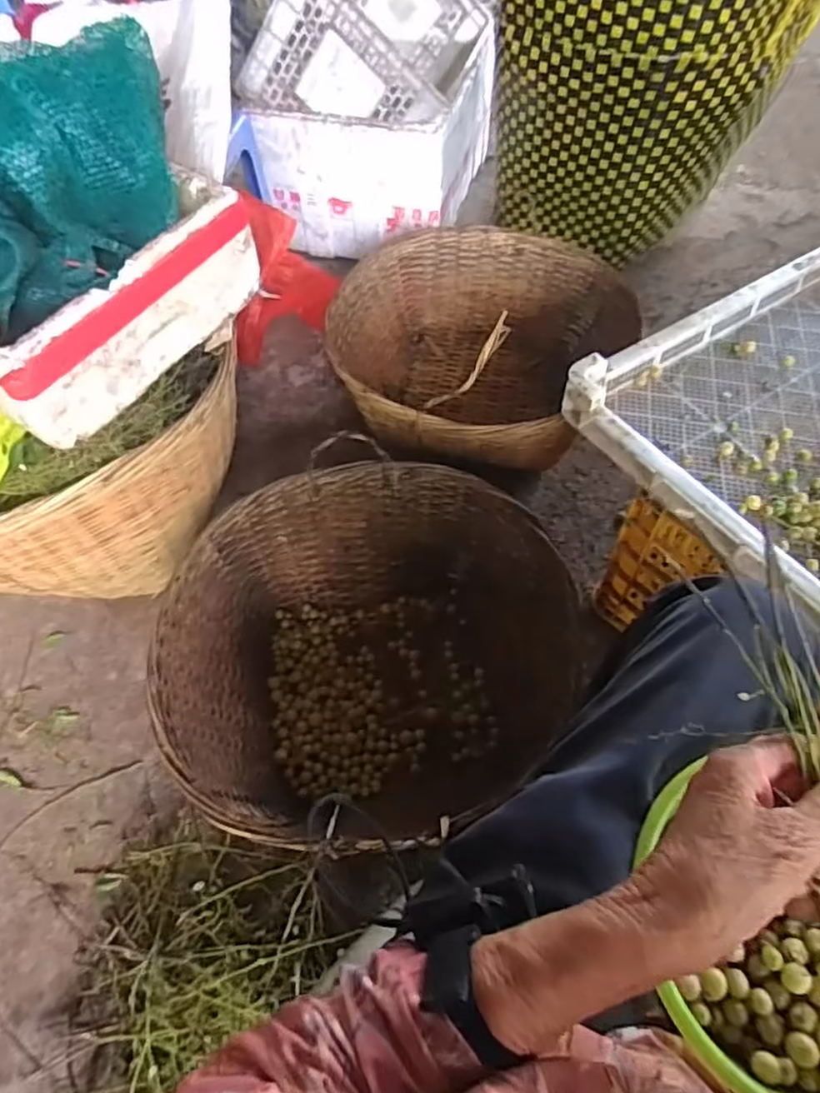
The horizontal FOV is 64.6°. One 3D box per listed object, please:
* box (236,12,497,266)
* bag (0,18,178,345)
[{"bbox_3d":[-0.060,-1.004,1.614,0.417,0.292,0.535,12,59,10],"label":"box"},{"bbox_3d":[-0.426,-0.374,0.654,0.359,0.173,0.301,-10,57,-4],"label":"bag"}]

